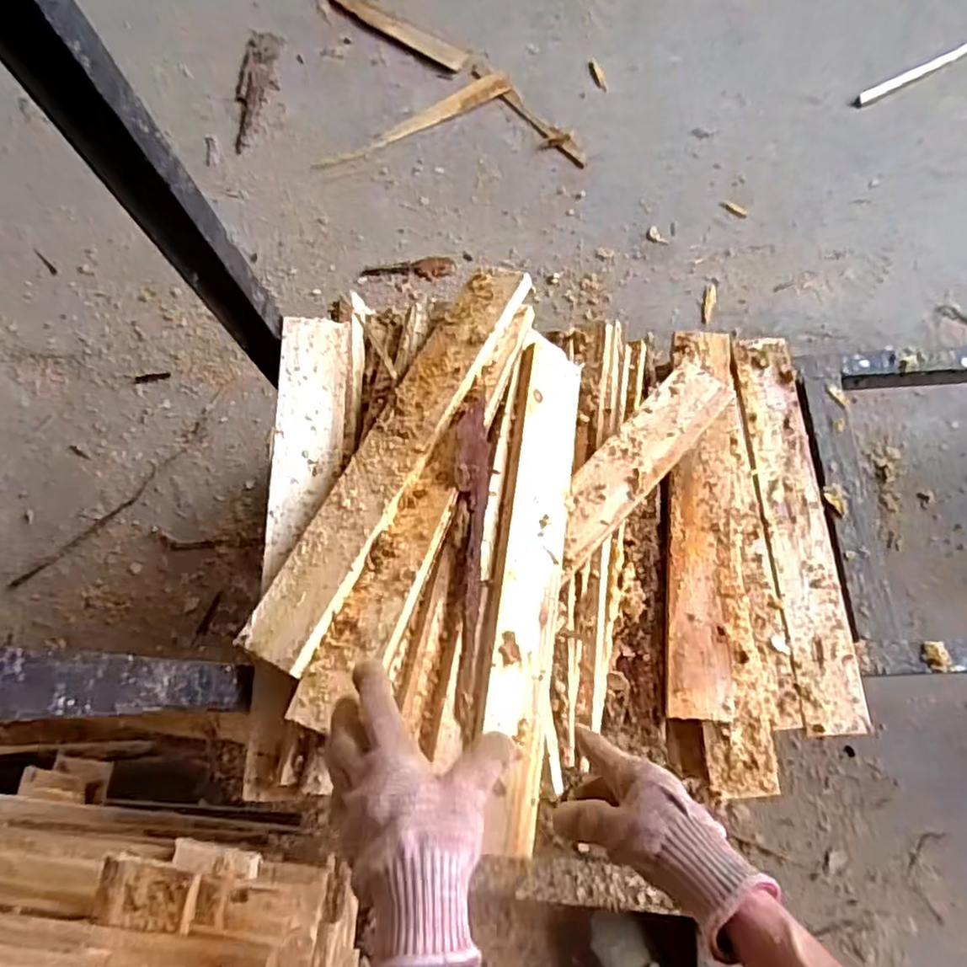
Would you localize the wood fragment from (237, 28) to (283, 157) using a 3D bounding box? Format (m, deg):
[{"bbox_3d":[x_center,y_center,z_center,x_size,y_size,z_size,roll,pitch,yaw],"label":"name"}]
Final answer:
[{"bbox_3d":[-0.484,-0.850,1.390,0.090,0.005,0.336,-4,70,0],"label":"wood fragment"}]

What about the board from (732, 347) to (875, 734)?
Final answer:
[{"bbox_3d":[0.393,0.044,0.811,0.079,0.014,0.498,-4,72,3],"label":"board"}]

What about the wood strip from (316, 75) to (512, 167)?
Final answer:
[{"bbox_3d":[-0.144,-0.751,1.340,0.443,0.013,0.060,-27,72,-8],"label":"wood strip"}]

